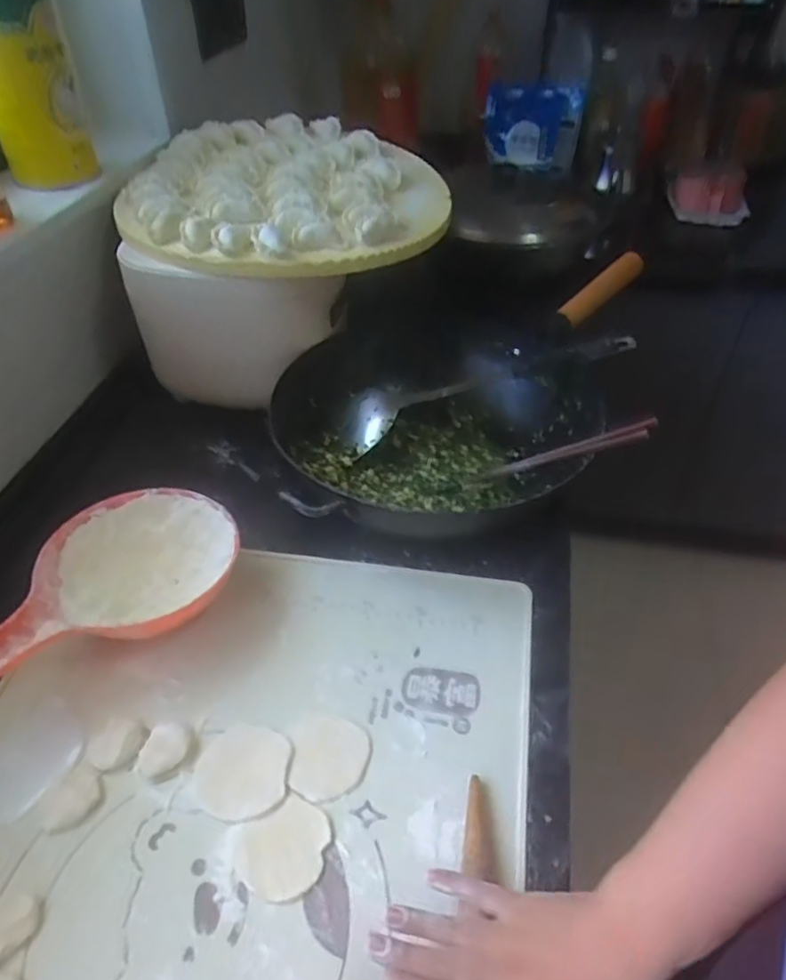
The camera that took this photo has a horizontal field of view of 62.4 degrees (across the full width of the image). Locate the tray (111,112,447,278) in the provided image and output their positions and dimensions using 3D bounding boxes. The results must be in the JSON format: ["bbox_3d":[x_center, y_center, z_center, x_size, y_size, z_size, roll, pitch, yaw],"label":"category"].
[{"bbox_3d":[-0.126,-0.374,0.800,0.365,0.046,0.400,1,43,2],"label":"tray"}]

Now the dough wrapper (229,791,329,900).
[{"bbox_3d":[-0.076,0.250,0.454,0.065,0.004,0.060,0,45,0],"label":"dough wrapper"}]

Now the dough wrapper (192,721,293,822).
[{"bbox_3d":[-0.114,0.213,0.494,0.069,0.005,0.068,9,46,9],"label":"dough wrapper"}]

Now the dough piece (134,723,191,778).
[{"bbox_3d":[-0.175,0.200,0.498,0.035,0.005,0.042,11,46,12],"label":"dough piece"}]

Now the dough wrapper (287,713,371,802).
[{"bbox_3d":[-0.049,0.202,0.499,0.060,0.004,0.064,-5,45,-4],"label":"dough wrapper"}]

